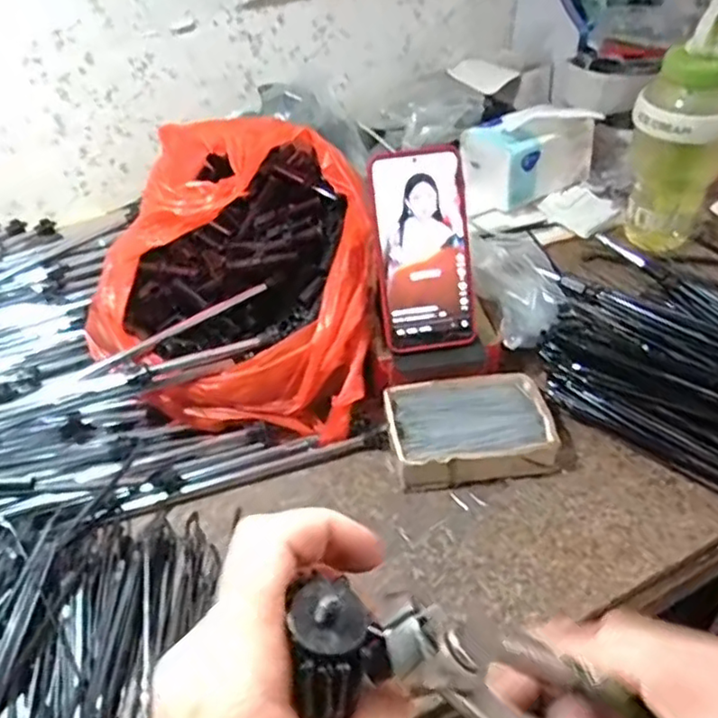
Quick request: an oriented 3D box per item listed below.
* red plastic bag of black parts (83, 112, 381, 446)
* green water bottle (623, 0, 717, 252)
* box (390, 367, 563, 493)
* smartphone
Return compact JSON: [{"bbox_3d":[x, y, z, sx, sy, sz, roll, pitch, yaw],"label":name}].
[{"bbox_3d":[-0.104,-0.083,0.576,0.224,0.201,0.222,3,42,11],"label":"red plastic bag of black parts"},{"bbox_3d":[0.357,-0.223,0.681,0.139,0.245,0.093,19,47,26],"label":"green water bottle"},{"bbox_3d":[0.092,0.058,0.549,0.132,0.036,0.093,-10,41,-3],"label":"box"},{"bbox_3d":[0.054,-0.092,0.549,0.081,0.163,0.014,-8,12,-1],"label":"smartphone"}]

